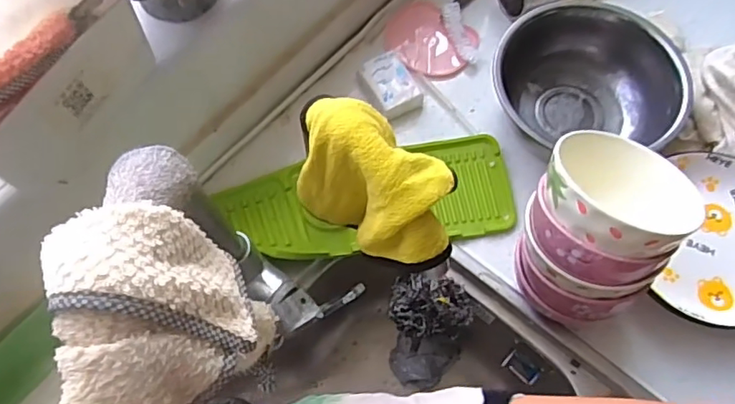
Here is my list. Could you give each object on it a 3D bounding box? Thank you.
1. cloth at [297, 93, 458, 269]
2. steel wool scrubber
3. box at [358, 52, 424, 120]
[{"bbox_3d":[0.009,-0.007,0.402,0.124,0.109,0.070,38,72,16],"label":"cloth"},{"bbox_3d":[0.066,0.109,0.591,0.083,0.039,0.056,9,66,5],"label":"steel wool scrubber"},{"bbox_3d":[0.027,-0.138,0.668,0.054,0.026,0.078,-23,68,-9],"label":"box"}]

